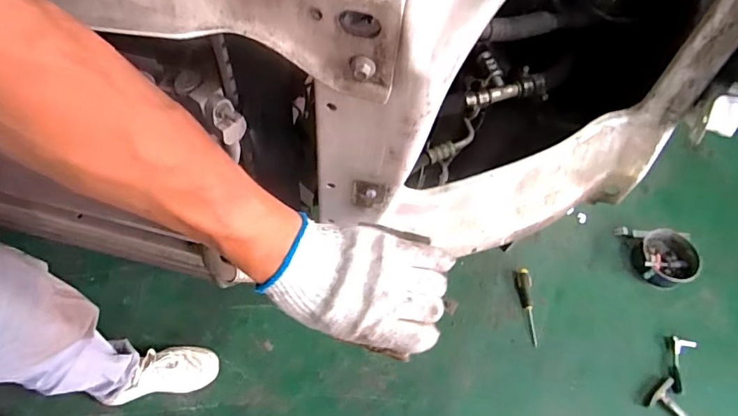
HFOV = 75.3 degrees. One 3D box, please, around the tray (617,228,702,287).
[{"bbox_3d":[0.821,0.133,1.345,0.193,0.054,0.177,0,57,1],"label":"tray"}]

